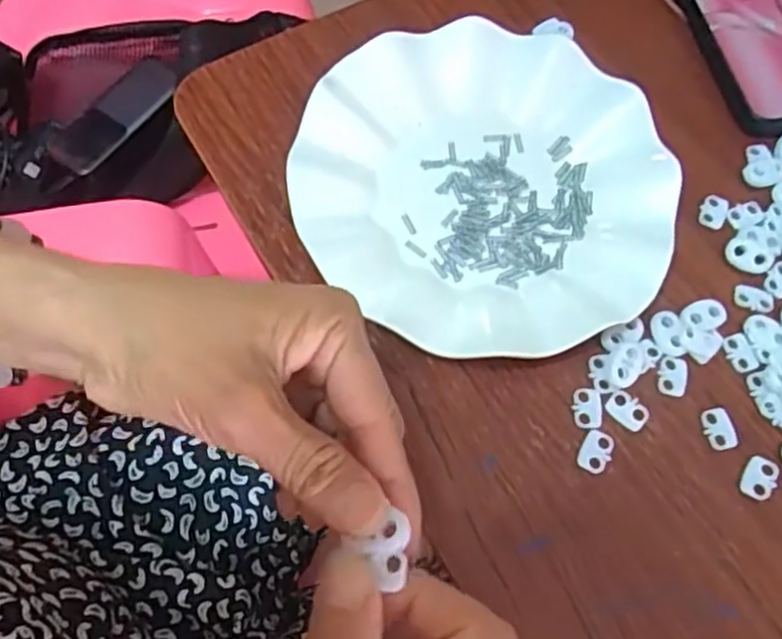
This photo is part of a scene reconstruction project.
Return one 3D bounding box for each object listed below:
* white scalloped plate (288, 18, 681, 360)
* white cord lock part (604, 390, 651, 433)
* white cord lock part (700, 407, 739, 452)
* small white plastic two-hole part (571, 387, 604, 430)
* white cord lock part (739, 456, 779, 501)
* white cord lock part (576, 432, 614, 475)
[{"bbox_3d":[0.045,-0.069,0.355,0.181,0.025,0.186,1,68,-1],"label":"white scalloped plate"},{"bbox_3d":[0.109,0.042,0.324,0.019,0.004,0.013,39,72,13],"label":"white cord lock part"},{"bbox_3d":[0.151,0.050,0.323,0.014,0.004,0.019,-10,69,-6],"label":"white cord lock part"},{"bbox_3d":[0.091,0.040,0.324,0.014,0.004,0.019,-4,69,-3],"label":"small white plastic two-hole part"},{"bbox_3d":[0.164,0.070,0.314,0.013,0.004,0.019,25,70,8],"label":"white cord lock part"},{"bbox_3d":[0.093,0.059,0.317,0.013,0.004,0.019,27,70,9],"label":"white cord lock part"}]

